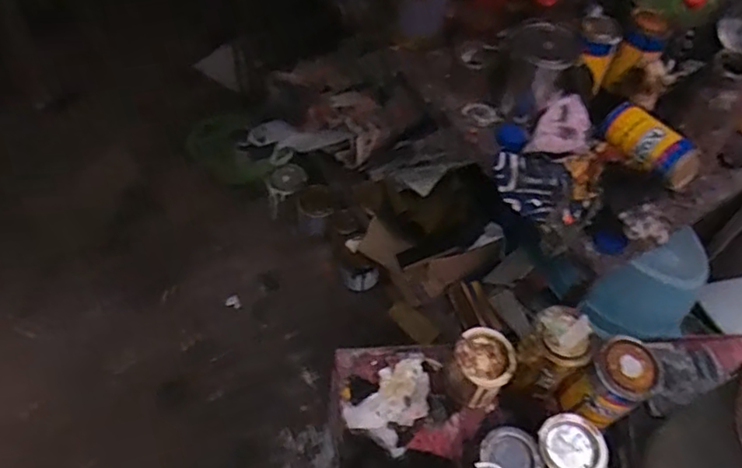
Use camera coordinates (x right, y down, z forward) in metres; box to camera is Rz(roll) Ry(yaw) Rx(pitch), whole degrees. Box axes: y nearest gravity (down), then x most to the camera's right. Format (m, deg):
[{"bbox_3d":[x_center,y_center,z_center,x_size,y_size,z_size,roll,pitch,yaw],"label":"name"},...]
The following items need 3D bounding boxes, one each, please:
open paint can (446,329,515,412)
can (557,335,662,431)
[{"bbox_3d":[0.133,0.163,0.762,0.069,0.064,0.076,28,56,16],"label":"open paint can"},{"bbox_3d":[0.271,0.179,0.718,0.073,0.116,0.071,2,53,-3],"label":"can"}]

